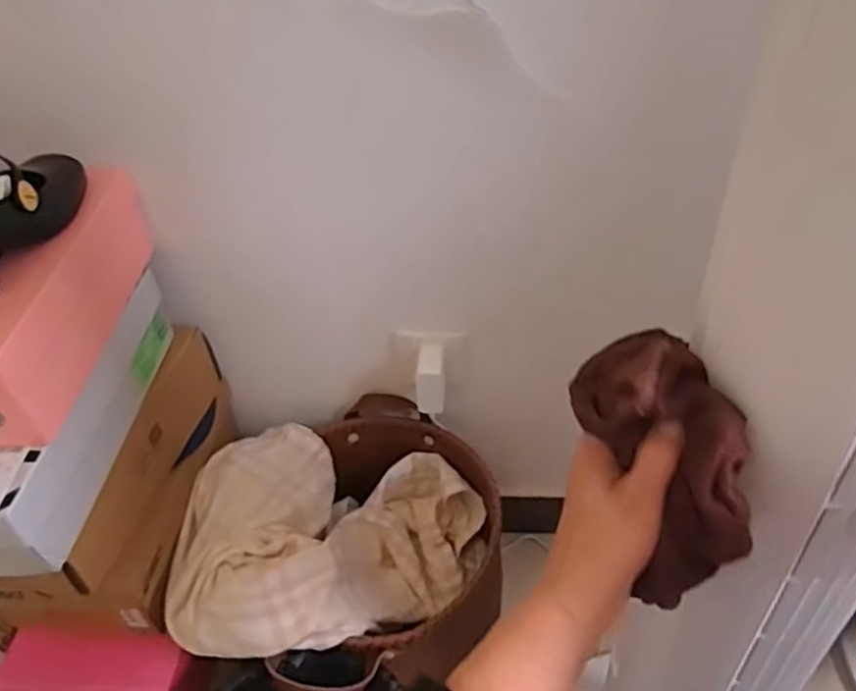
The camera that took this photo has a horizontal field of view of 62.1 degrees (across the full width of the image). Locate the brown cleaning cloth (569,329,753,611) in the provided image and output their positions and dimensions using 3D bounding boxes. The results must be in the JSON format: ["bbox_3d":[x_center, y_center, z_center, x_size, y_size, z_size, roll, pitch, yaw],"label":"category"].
[{"bbox_3d":[0.122,0.063,0.379,0.057,0.123,0.111,-18,44,-14],"label":"brown cleaning cloth"}]

